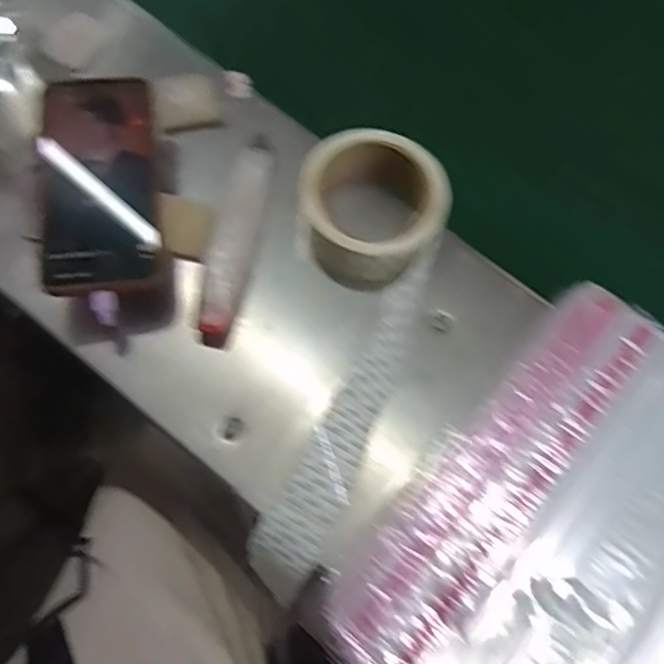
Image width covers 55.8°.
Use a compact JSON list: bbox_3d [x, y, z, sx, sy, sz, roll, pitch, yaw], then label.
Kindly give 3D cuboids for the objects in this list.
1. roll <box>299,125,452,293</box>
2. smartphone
[{"bbox_3d":[0.027,-0.088,0.440,0.101,0.042,0.099,1,70,-3],"label":"roll"},{"bbox_3d":[-0.154,-0.100,0.416,0.072,0.016,0.148,-6,74,-12],"label":"smartphone"}]

